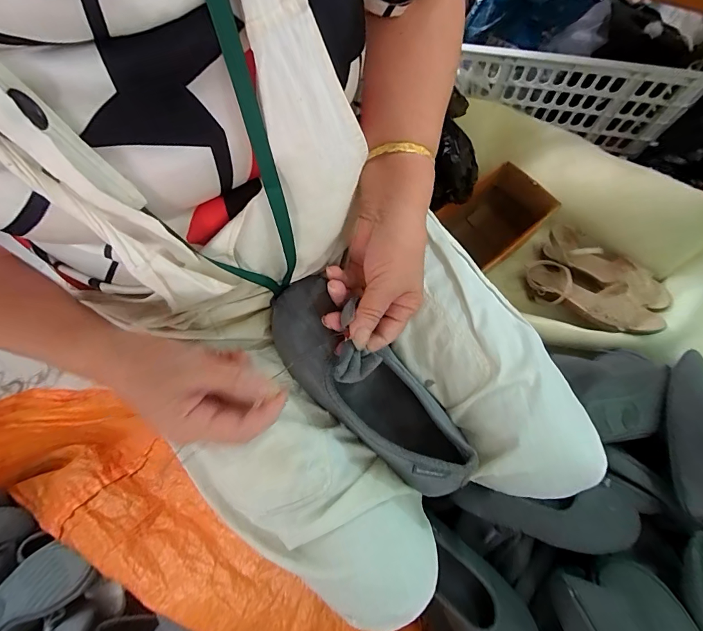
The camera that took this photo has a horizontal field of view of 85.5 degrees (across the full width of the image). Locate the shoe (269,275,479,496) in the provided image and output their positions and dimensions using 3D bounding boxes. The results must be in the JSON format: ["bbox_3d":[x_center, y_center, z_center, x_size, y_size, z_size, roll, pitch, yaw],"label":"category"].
[{"bbox_3d":[0.012,0.064,0.342,0.222,0.066,0.080,45,80,0],"label":"shoe"}]

